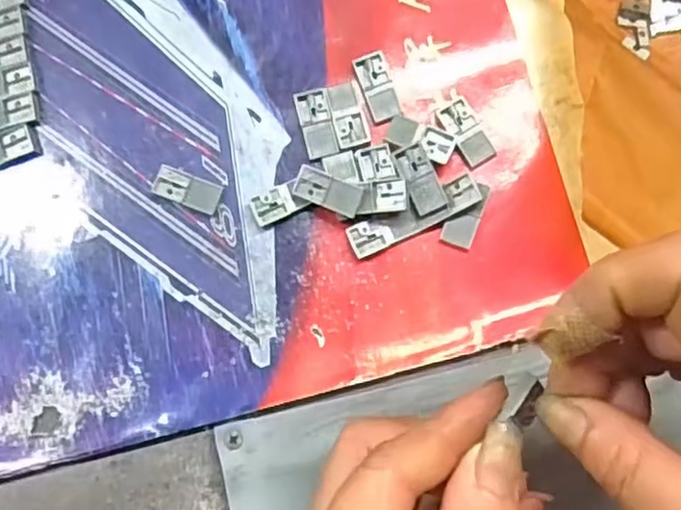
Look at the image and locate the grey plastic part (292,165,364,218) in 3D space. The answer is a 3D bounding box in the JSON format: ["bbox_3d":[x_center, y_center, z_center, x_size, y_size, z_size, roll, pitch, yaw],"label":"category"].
[{"bbox_3d":[-0.005,-0.026,0.272,0.028,0.004,0.013,23,94,16],"label":"grey plastic part"}]

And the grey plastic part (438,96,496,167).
[{"bbox_3d":[0.053,-0.051,0.280,0.014,0.004,0.028,-28,82,-1],"label":"grey plastic part"}]

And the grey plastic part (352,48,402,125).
[{"bbox_3d":[0.016,-0.070,0.284,0.014,0.004,0.029,-19,82,0],"label":"grey plastic part"}]

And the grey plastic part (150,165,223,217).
[{"bbox_3d":[-0.064,-0.027,0.283,0.028,0.004,0.014,19,84,5],"label":"grey plastic part"}]

